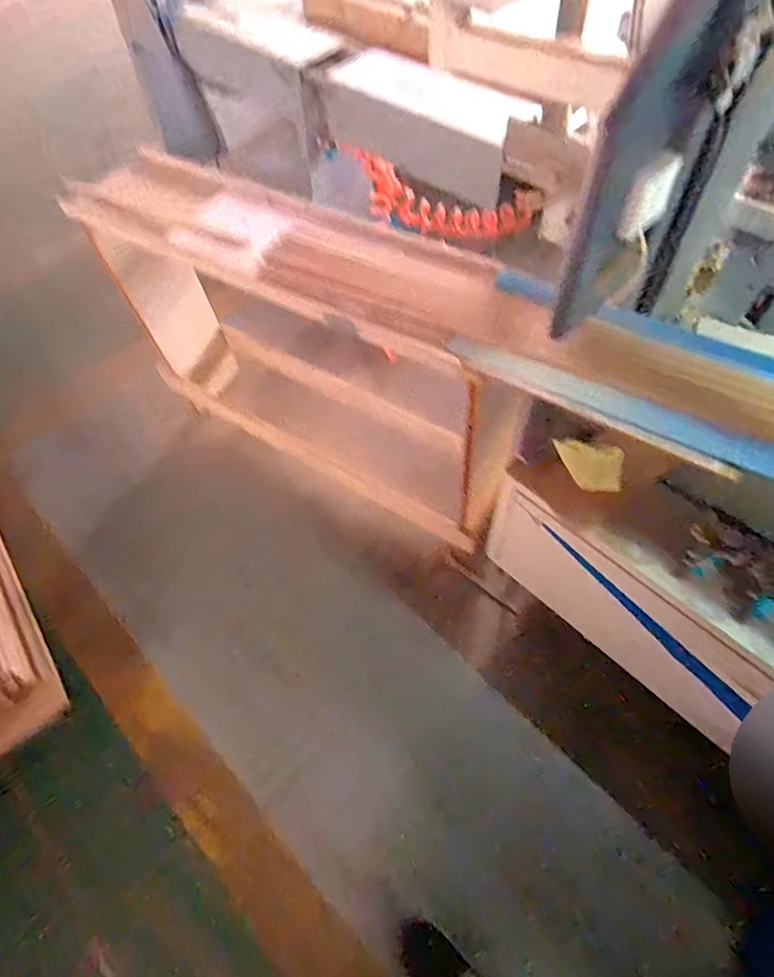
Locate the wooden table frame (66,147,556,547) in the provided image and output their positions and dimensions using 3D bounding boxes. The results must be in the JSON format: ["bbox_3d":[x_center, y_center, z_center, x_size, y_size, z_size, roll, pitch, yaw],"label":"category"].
[{"bbox_3d":[-0.191,-0.344,1.378,1.143,0.705,0.316,26,64,18],"label":"wooden table frame"}]

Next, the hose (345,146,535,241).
[{"bbox_3d":[0.124,-0.864,1.590,0.103,0.238,0.813,-32,47,-14],"label":"hose"}]

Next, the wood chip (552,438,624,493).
[{"bbox_3d":[0.394,-0.044,1.043,0.125,0.008,0.097,6,72,21],"label":"wood chip"}]

